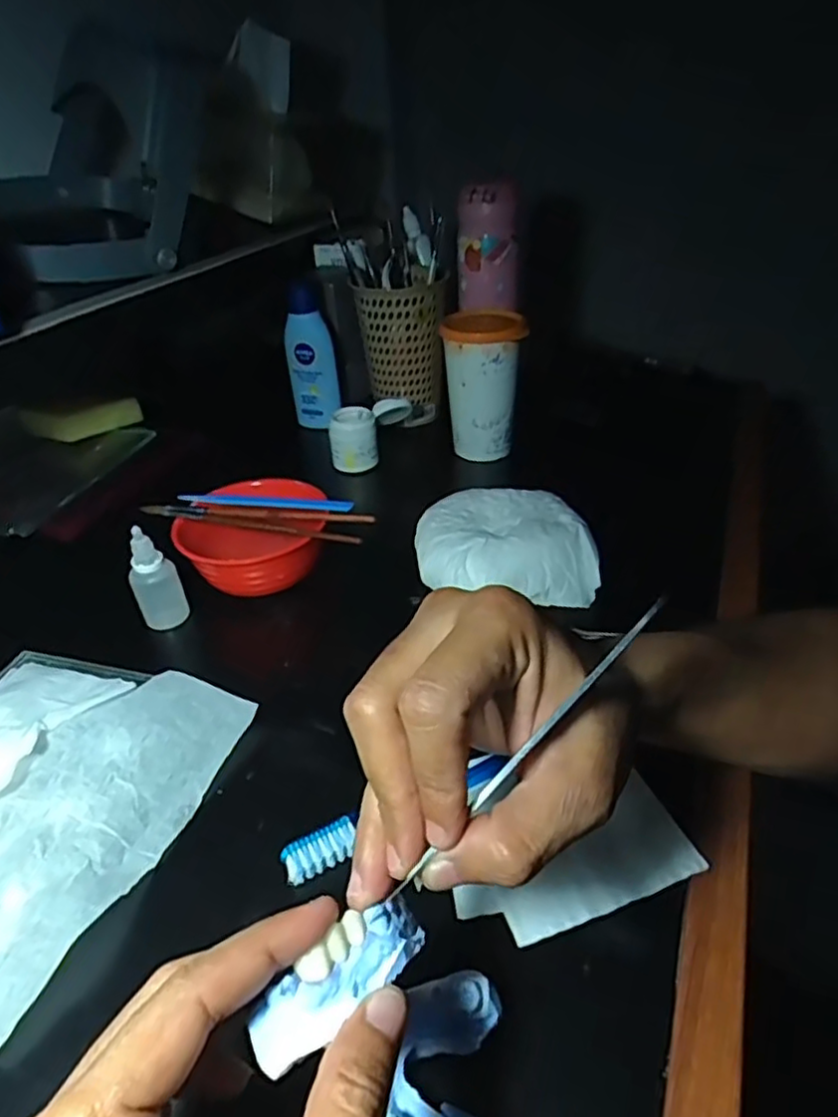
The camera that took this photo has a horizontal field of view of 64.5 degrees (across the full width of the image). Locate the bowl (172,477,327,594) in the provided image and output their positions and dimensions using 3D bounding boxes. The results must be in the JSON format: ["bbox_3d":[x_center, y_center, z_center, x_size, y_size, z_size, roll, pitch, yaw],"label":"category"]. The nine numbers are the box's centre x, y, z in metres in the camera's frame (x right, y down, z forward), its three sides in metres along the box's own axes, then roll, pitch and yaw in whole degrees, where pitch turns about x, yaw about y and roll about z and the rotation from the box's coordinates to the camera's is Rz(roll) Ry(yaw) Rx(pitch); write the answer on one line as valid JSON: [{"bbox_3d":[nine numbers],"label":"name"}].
[{"bbox_3d":[-0.124,-0.014,0.493,0.104,0.055,0.092,-6,36,-4],"label":"bowl"}]

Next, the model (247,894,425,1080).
[{"bbox_3d":[-0.023,0.126,0.201,0.058,0.015,0.020,-25,42,-36],"label":"model"}]

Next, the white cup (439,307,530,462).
[{"bbox_3d":[0.060,-0.164,0.627,0.068,0.124,0.066,-2,35,1],"label":"white cup"}]

